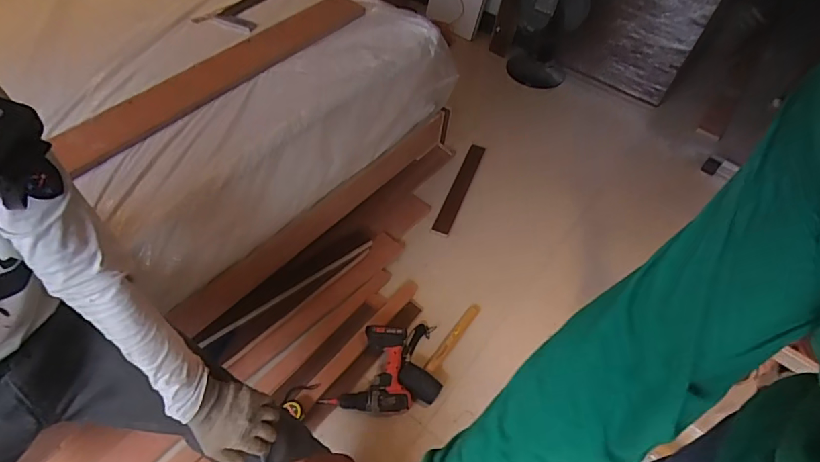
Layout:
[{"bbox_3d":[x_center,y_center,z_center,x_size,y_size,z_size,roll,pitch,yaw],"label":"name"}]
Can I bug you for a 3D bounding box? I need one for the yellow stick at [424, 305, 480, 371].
[{"bbox_3d":[0.134,0.313,1.349,0.034,0.026,0.267,32,56,19],"label":"yellow stick"}]

